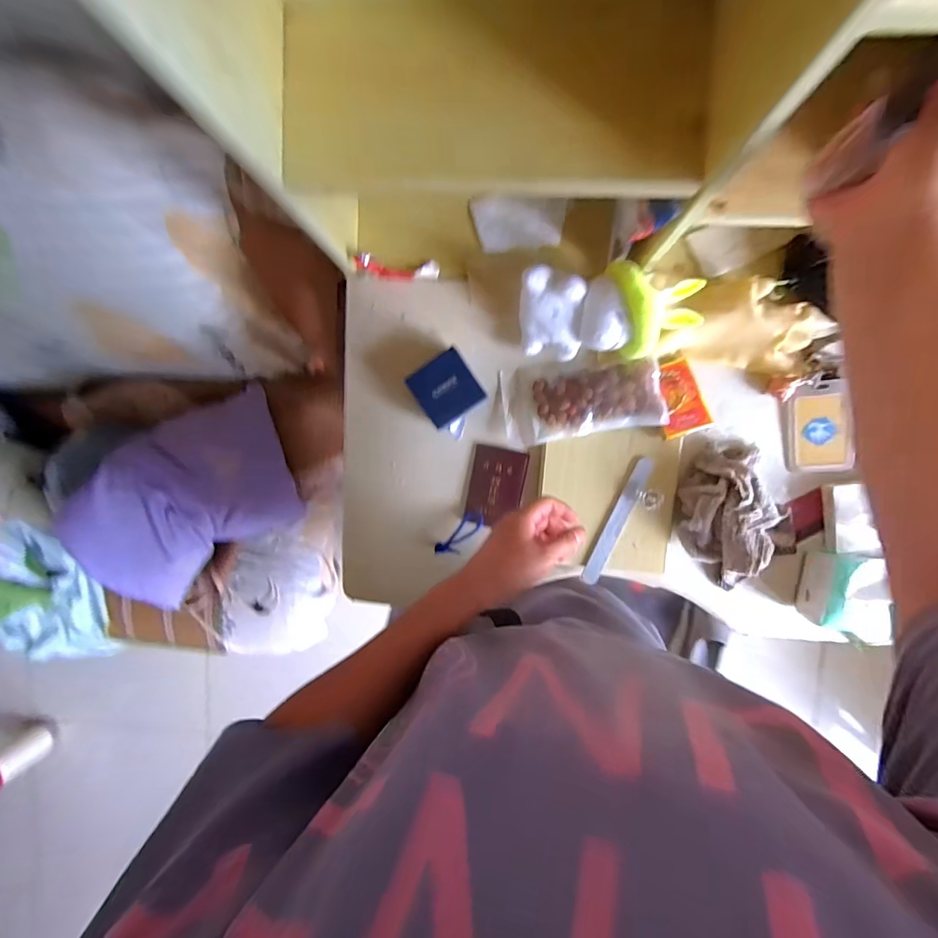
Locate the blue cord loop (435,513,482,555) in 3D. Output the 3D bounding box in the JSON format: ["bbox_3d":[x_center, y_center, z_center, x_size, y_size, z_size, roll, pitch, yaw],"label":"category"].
[{"bbox_3d":[-0.011,0.090,0.614,0.029,0.017,0.080,45,96,0],"label":"blue cord loop"}]

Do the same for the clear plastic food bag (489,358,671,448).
[{"bbox_3d":[0.132,-0.085,0.573,0.201,0.040,0.096,-3,94,4],"label":"clear plastic food bag"}]

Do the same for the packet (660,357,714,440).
[{"bbox_3d":[0.250,-0.085,0.549,0.055,0.012,0.086,-20,92,5],"label":"packet"}]

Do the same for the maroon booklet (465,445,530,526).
[{"bbox_3d":[0.036,0.023,0.605,0.070,0.017,0.099,10,95,3],"label":"maroon booklet"}]

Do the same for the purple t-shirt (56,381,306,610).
[{"bbox_3d":[-0.517,0.068,0.877,0.434,0.067,0.304,-39,127,-11],"label":"purple t-shirt"}]

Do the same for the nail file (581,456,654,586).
[{"bbox_3d":[0.188,0.067,0.582,0.019,0.004,0.176,25,100,11],"label":"nail file"}]

